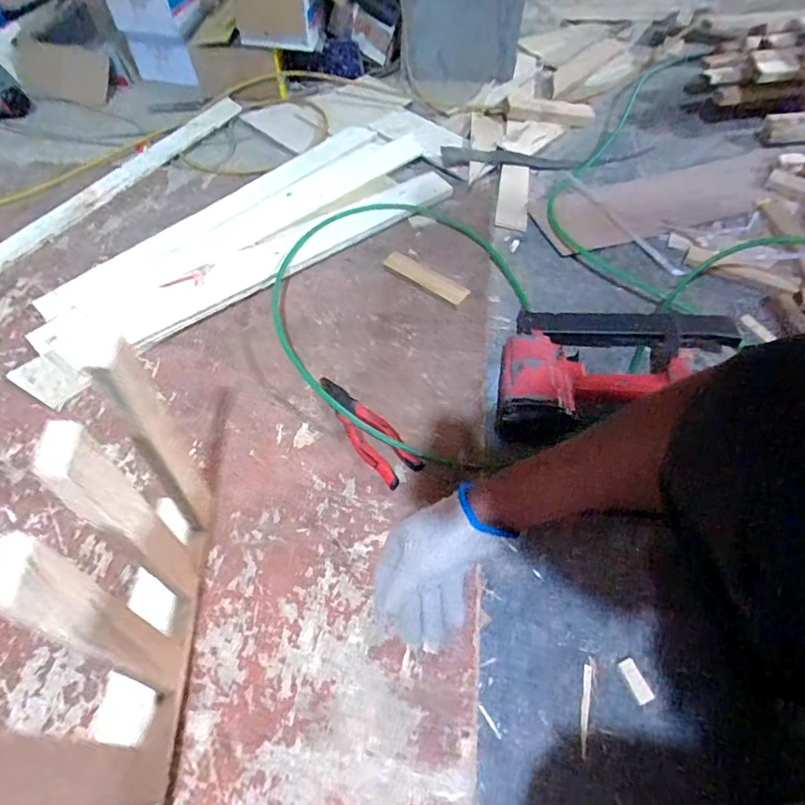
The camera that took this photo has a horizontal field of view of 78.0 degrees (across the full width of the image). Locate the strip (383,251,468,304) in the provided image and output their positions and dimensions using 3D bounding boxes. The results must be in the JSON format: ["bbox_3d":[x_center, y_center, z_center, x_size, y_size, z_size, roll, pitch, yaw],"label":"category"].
[{"bbox_3d":[0.038,-0.203,0.800,0.154,0.006,0.039,34,63,22],"label":"strip"}]

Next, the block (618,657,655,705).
[{"bbox_3d":[0.240,0.287,0.512,0.017,0.006,0.041,-17,58,-11],"label":"block"}]

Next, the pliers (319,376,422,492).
[{"bbox_3d":[-0.050,0.027,0.655,0.059,0.022,0.194,-30,60,-17],"label":"pliers"}]

